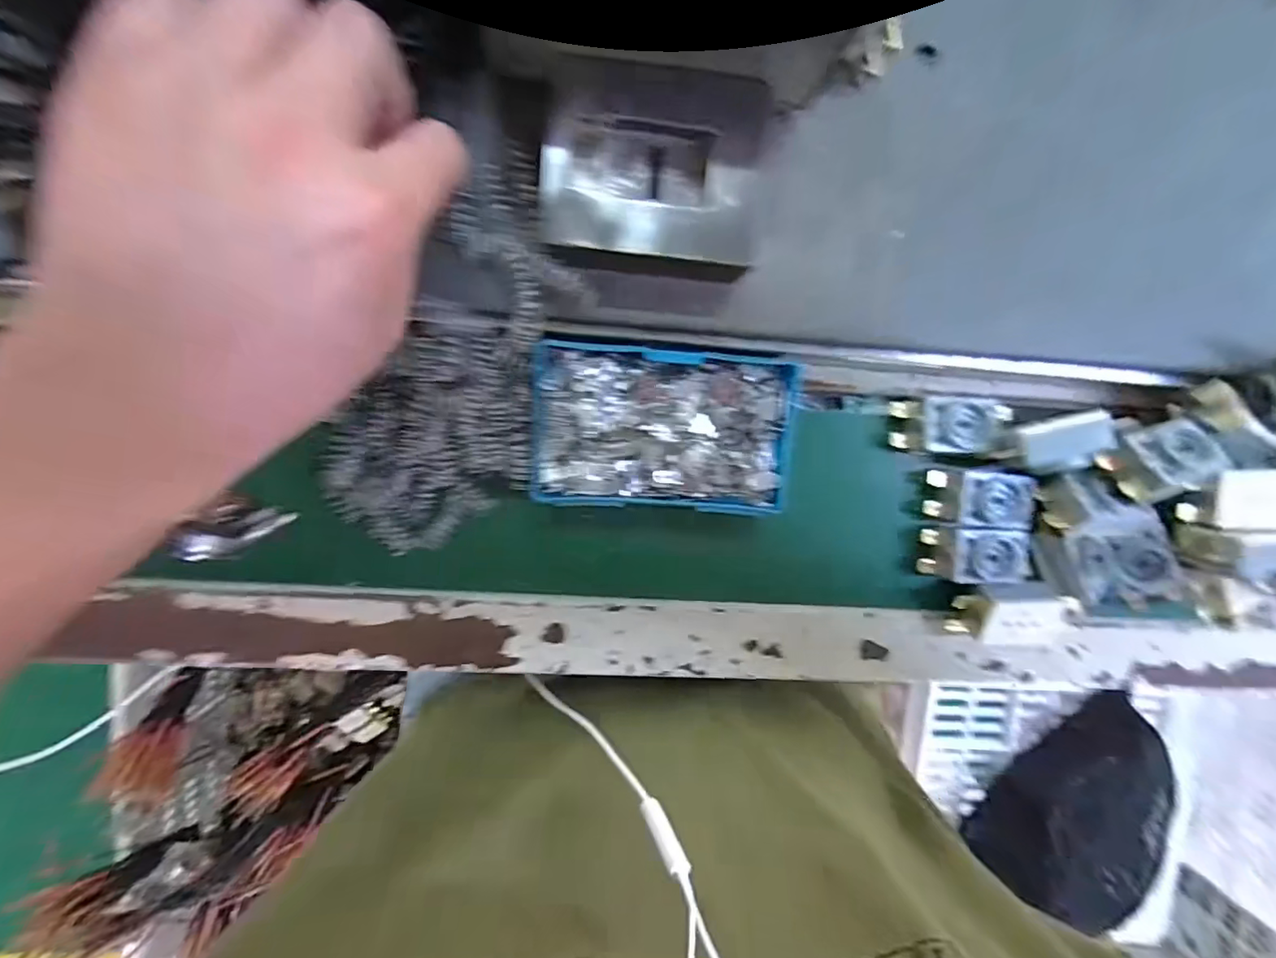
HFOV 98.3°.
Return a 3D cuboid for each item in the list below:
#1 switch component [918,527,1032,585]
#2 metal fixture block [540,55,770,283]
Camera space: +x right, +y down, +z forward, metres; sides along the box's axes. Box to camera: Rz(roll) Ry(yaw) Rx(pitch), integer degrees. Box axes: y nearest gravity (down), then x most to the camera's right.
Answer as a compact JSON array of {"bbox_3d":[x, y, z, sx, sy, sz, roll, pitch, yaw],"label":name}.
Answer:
[{"bbox_3d":[0.171,0.037,0.275,0.053,0.014,0.026,-2,97,-6],"label":"switch component"},{"bbox_3d":[0.005,-0.117,0.215,0.080,0.030,0.070,3,96,-6],"label":"metal fixture block"}]

